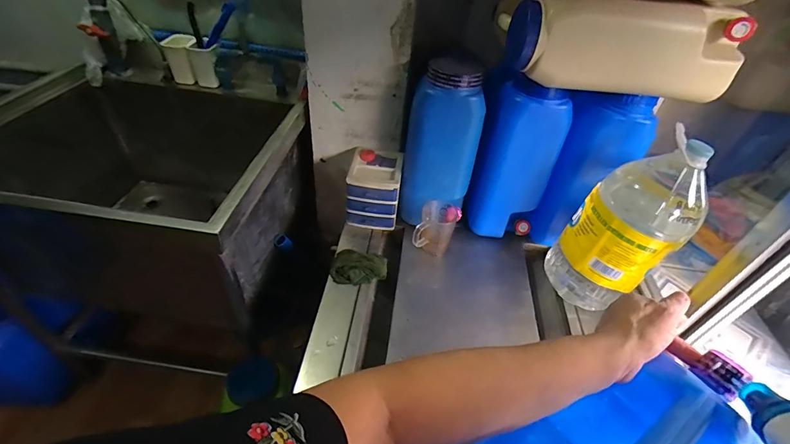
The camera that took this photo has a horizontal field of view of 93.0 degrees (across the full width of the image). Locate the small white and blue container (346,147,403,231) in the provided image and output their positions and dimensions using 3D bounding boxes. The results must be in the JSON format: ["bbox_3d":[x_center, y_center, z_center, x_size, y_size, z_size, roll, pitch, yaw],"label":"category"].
[{"bbox_3d":[-0.057,-0.091,1.030,0.138,0.144,0.169,6,43,0],"label":"small white and blue container"}]

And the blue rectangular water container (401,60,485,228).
[{"bbox_3d":[0.110,-0.179,0.923,0.175,0.366,0.140,6,43,0],"label":"blue rectangular water container"}]

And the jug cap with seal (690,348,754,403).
[{"bbox_3d":[0.306,0.144,0.350,0.033,0.023,0.037,-43,26,4],"label":"jug cap with seal"}]

